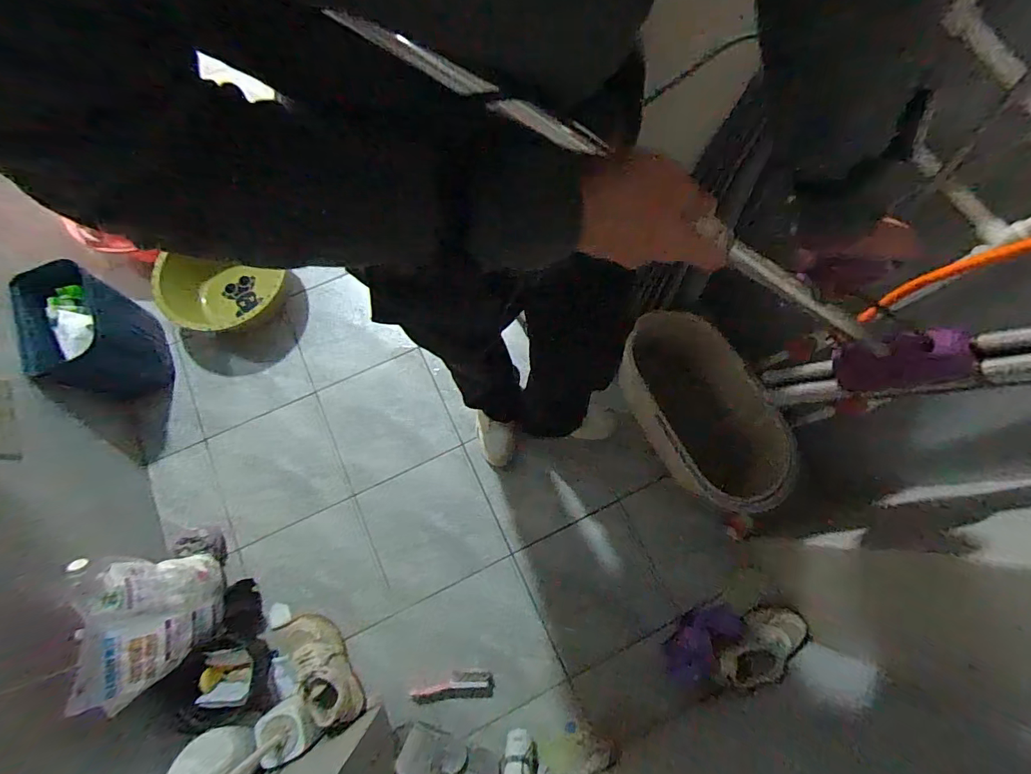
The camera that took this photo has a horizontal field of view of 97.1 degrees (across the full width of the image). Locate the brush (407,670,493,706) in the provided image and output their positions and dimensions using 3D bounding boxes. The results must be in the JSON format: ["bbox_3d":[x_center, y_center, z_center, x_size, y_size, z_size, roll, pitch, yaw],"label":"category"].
[{"bbox_3d":[-0.141,0.672,1.024,0.180,0.021,0.053,-5,75,-2],"label":"brush"}]

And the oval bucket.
[{"bbox_3d":[0.427,0.054,1.080,0.235,0.186,0.477,-25,76,-7],"label":"oval bucket"}]

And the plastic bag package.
[{"bbox_3d":[-0.697,0.449,0.888,0.096,0.272,0.256,-12,75,-4],"label":"plastic bag package"}]

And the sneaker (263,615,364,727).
[{"bbox_3d":[-0.438,0.609,0.993,0.271,0.105,0.114,41,79,21],"label":"sneaker"}]

